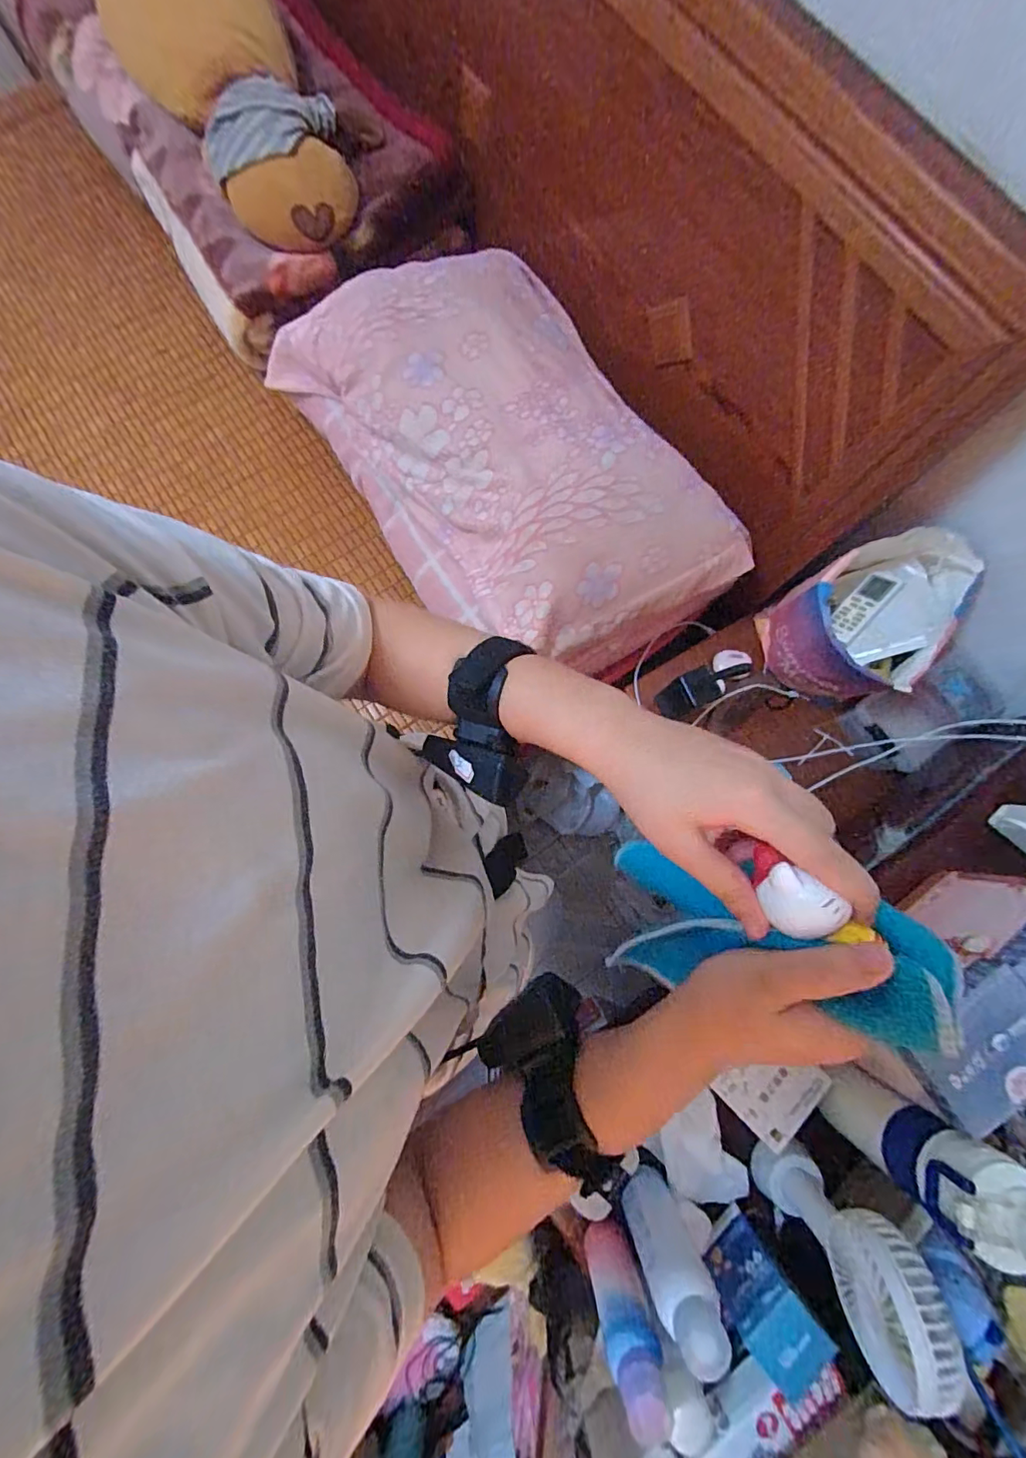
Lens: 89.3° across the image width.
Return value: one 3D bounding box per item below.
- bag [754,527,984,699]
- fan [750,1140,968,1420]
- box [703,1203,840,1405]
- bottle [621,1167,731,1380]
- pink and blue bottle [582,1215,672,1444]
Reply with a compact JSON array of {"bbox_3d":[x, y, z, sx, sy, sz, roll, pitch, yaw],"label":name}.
[{"bbox_3d":[0.517,-0.156,0.778,0.198,0.203,0.194,-34,82,-7],"label":"bag"},{"bbox_3d":[0.273,0.427,0.425,0.055,0.194,0.084,-21,80,-5],"label":"fan"},{"bbox_3d":[0.219,0.504,0.462,0.058,0.102,0.064,-39,82,-8],"label":"box"},{"bbox_3d":[0.131,0.446,0.442,0.042,0.161,0.041,-3,79,-2],"label":"bottle"},{"bbox_3d":[0.097,0.498,0.439,0.049,0.144,0.045,-14,80,-4],"label":"pink and blue bottle"}]

